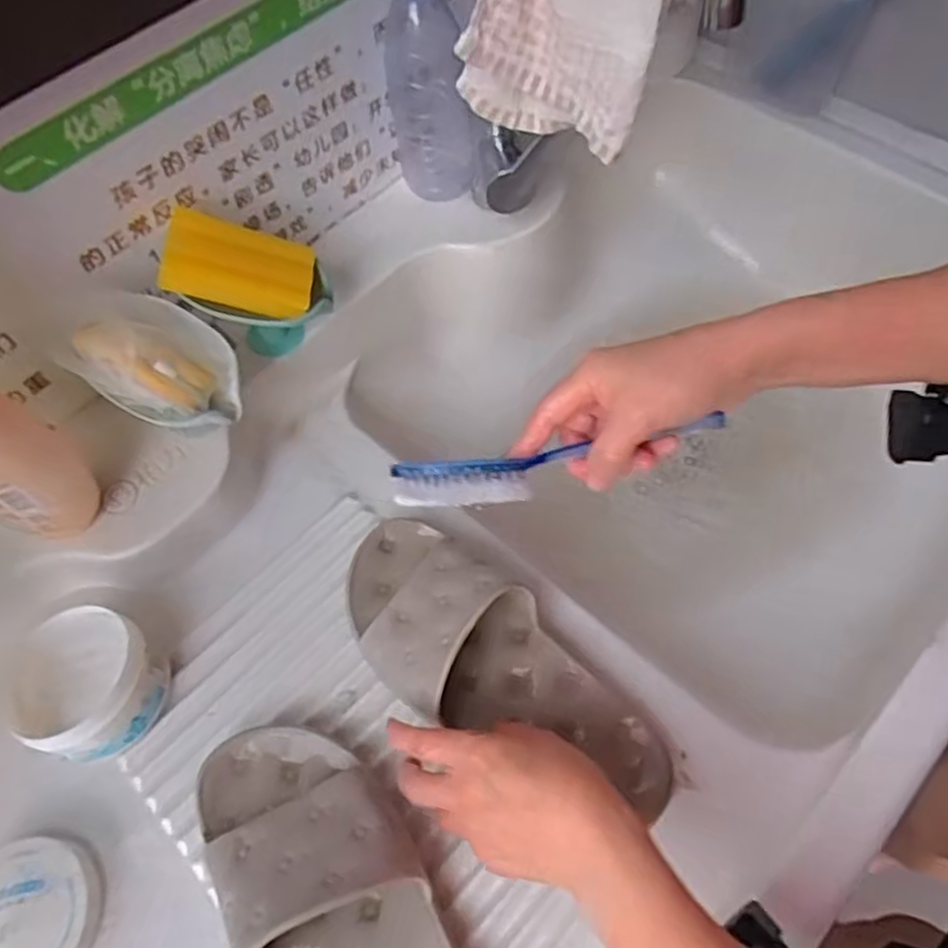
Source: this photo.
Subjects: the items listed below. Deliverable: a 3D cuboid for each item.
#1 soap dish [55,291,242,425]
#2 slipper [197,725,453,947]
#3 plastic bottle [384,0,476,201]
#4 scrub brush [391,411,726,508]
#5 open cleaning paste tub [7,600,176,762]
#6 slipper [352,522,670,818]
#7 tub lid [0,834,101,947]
[{"bbox_3d":[-0.226,-0.082,0.536,0.121,0.020,0.087,41,61,-10],"label":"soap dish"},{"bbox_3d":[-0.071,0.250,0.408,0.100,0.074,0.257,-31,64,-13],"label":"slipper"},{"bbox_3d":[-0.040,-0.330,0.632,0.067,0.189,0.054,-9,61,-1],"label":"plastic bottle"},{"bbox_3d":[0.047,-0.007,0.417,0.185,0.019,0.027,-12,61,5],"label":"scrub brush"},{"bbox_3d":[-0.268,0.145,0.516,0.100,0.048,0.090,26,66,16],"label":"open cleaning paste tub"},{"bbox_3d":[0.012,0.120,0.481,0.254,0.059,0.100,33,68,21],"label":"slipper"},{"bbox_3d":[-0.277,0.275,0.454,0.089,0.011,0.092,-2,61,3],"label":"tub lid"}]

